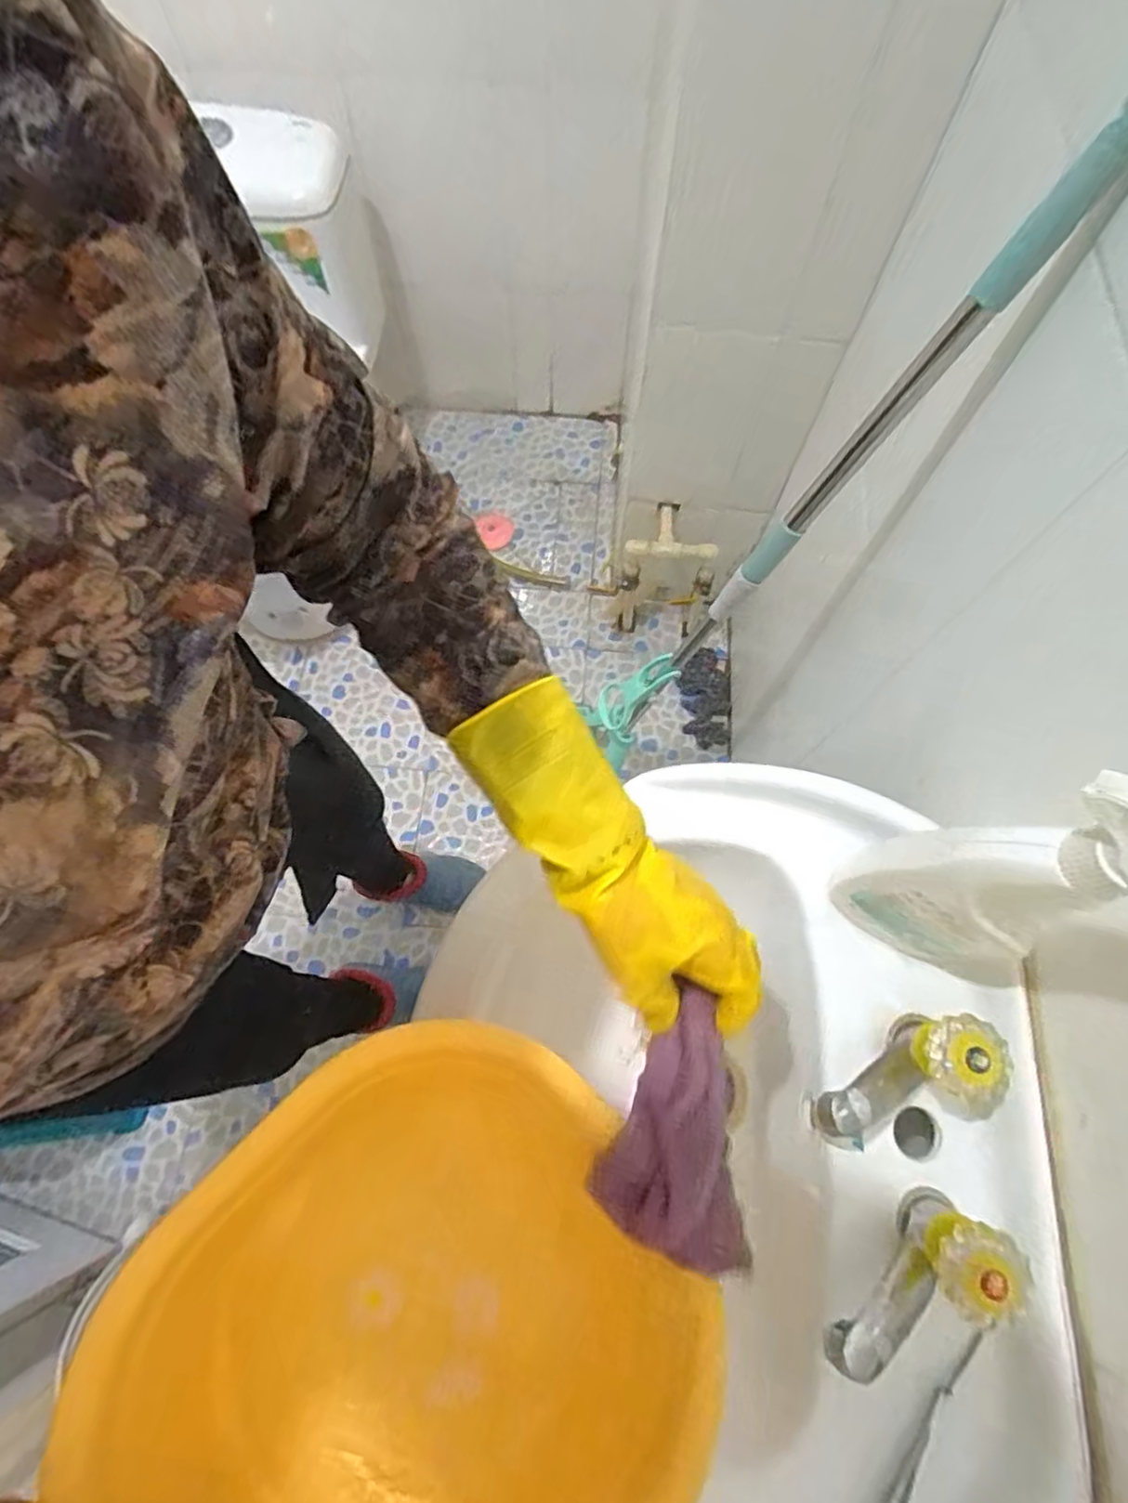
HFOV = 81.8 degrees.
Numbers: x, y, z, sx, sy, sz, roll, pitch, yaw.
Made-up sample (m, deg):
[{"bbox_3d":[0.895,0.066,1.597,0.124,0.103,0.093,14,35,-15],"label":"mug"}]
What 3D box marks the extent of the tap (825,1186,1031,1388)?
[{"bbox_3d":[0.208,0.318,0.370,0.116,0.075,0.058,-40,75,-14],"label":"tap"}]

